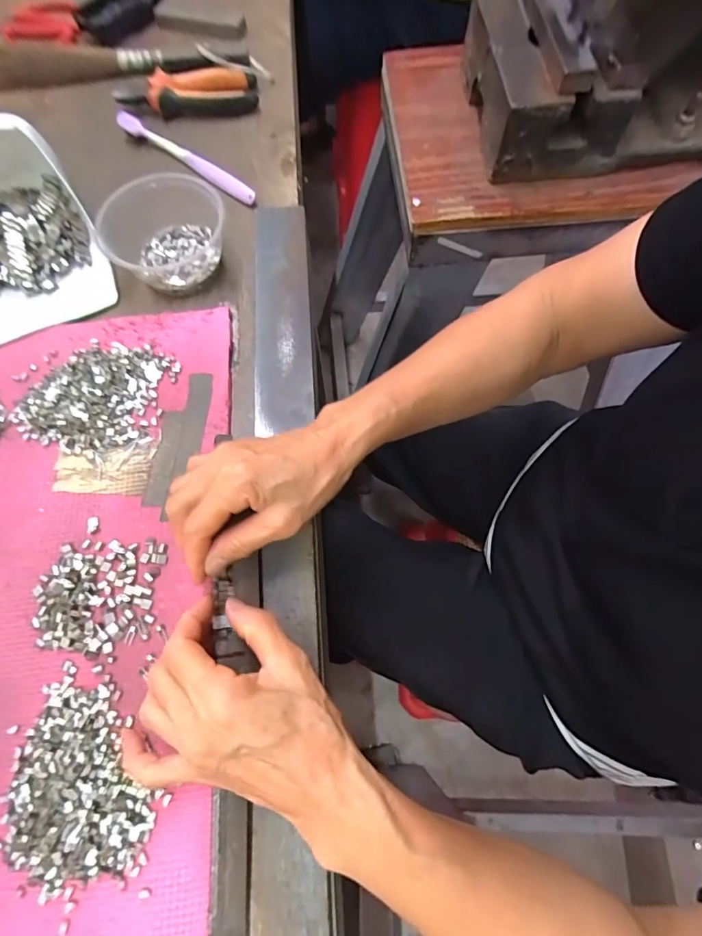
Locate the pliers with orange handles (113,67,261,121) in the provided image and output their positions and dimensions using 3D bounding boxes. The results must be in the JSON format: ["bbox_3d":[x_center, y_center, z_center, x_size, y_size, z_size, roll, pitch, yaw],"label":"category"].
[{"bbox_3d":[-0.180,-0.409,0.486,0.148,0.021,0.049,-4,70,1],"label":"pliers with orange handles"}]

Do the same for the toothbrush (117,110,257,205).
[{"bbox_3d":[-0.169,-0.321,0.458,0.180,0.015,0.015,34,74,13],"label":"toothbrush"}]

